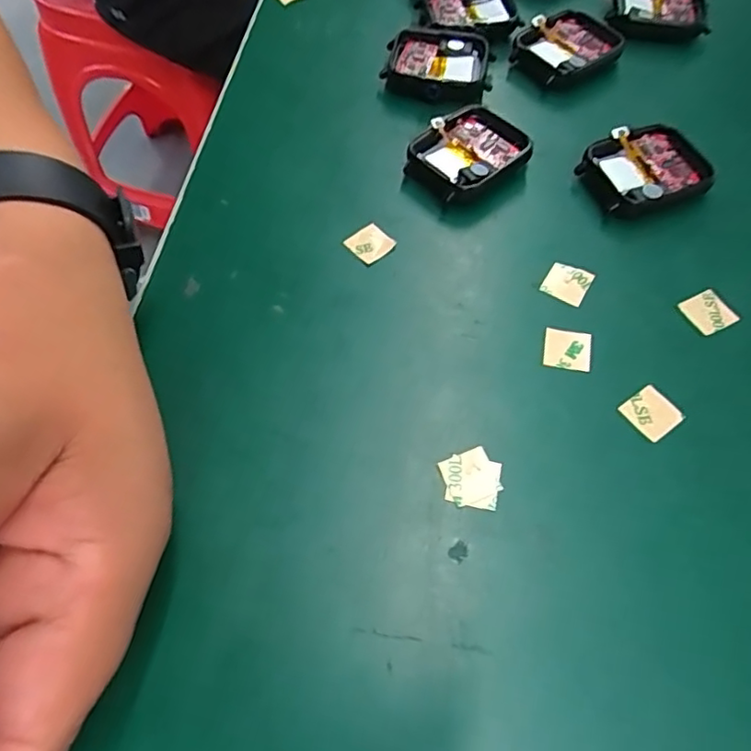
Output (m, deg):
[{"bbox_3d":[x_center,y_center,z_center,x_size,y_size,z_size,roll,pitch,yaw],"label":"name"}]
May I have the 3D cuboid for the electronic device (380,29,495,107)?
[{"bbox_3d":[0.028,-0.139,0.274,0.046,0.011,0.038,10,61,6],"label":"electronic device"}]

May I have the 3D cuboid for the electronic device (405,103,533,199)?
[{"bbox_3d":[0.037,-0.088,0.247,0.045,0.014,0.035,-36,66,-18],"label":"electronic device"}]

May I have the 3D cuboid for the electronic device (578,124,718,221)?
[{"bbox_3d":[0.106,-0.080,0.243,0.043,0.015,0.037,-20,62,-11],"label":"electronic device"}]

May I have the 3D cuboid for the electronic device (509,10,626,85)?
[{"bbox_3d":[0.087,-0.153,0.283,0.042,0.012,0.038,-36,66,-19],"label":"electronic device"}]

